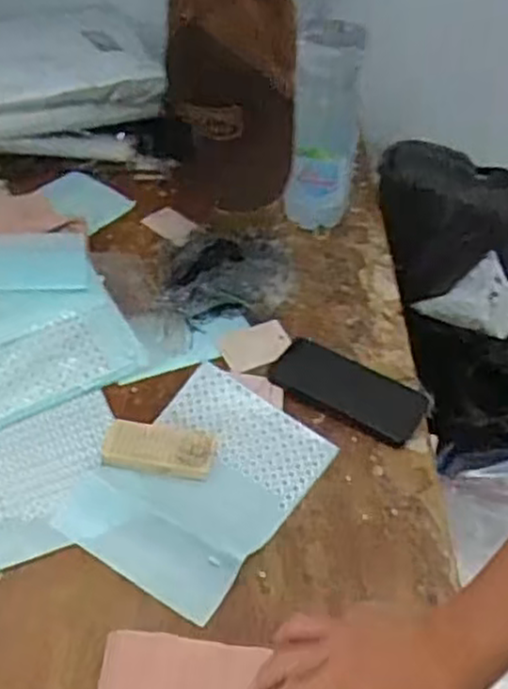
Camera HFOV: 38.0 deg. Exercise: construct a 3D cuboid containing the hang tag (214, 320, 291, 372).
[{"bbox_3d":[0.000,0.001,0.829,0.082,0.010,0.059,-15,58,-23],"label":"hang tag"}]

